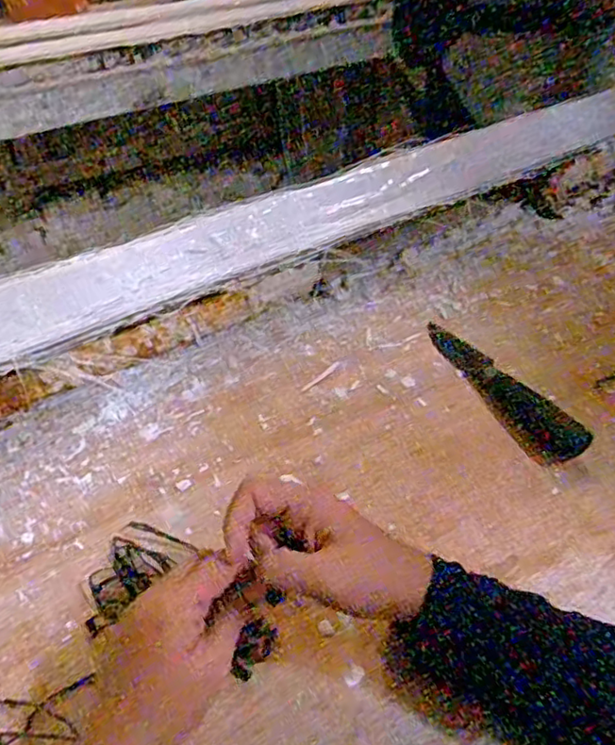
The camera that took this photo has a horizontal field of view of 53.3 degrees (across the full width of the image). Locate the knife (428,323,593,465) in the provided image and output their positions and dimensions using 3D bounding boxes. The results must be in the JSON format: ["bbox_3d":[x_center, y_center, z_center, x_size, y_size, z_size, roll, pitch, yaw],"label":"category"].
[{"bbox_3d":[0.171,0.011,0.564,0.047,0.014,0.189,-24,49,-22],"label":"knife"}]

